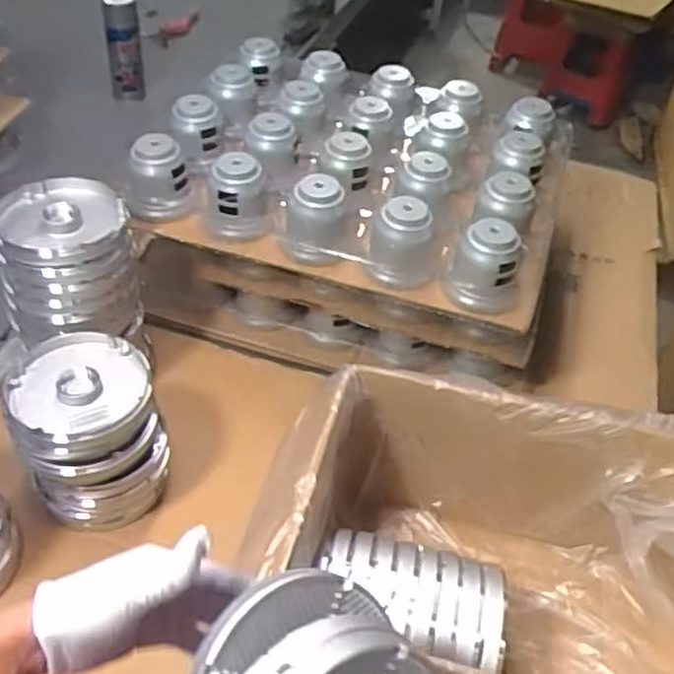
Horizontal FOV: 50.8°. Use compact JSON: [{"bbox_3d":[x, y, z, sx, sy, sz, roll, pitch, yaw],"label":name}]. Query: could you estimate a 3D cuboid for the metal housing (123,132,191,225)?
[{"bbox_3d":[-0.221,-0.195,0.872,0.076,0.078,0.076,-5,46,-11],"label":"metal housing"}]

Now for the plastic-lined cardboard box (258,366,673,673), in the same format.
[{"bbox_3d":[0.178,0.256,0.625,0.454,0.216,0.337,11,45,5],"label":"plastic-lined cardboard box"}]

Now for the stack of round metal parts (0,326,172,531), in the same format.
[{"bbox_3d":[-0.259,0.098,0.755,0.138,0.165,0.147,-12,48,-18],"label":"stack of round metal parts"}]

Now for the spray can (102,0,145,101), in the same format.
[{"bbox_3d":[-0.398,-0.532,1.334,0.067,0.189,0.064,-9,47,-16],"label":"spray can"}]

